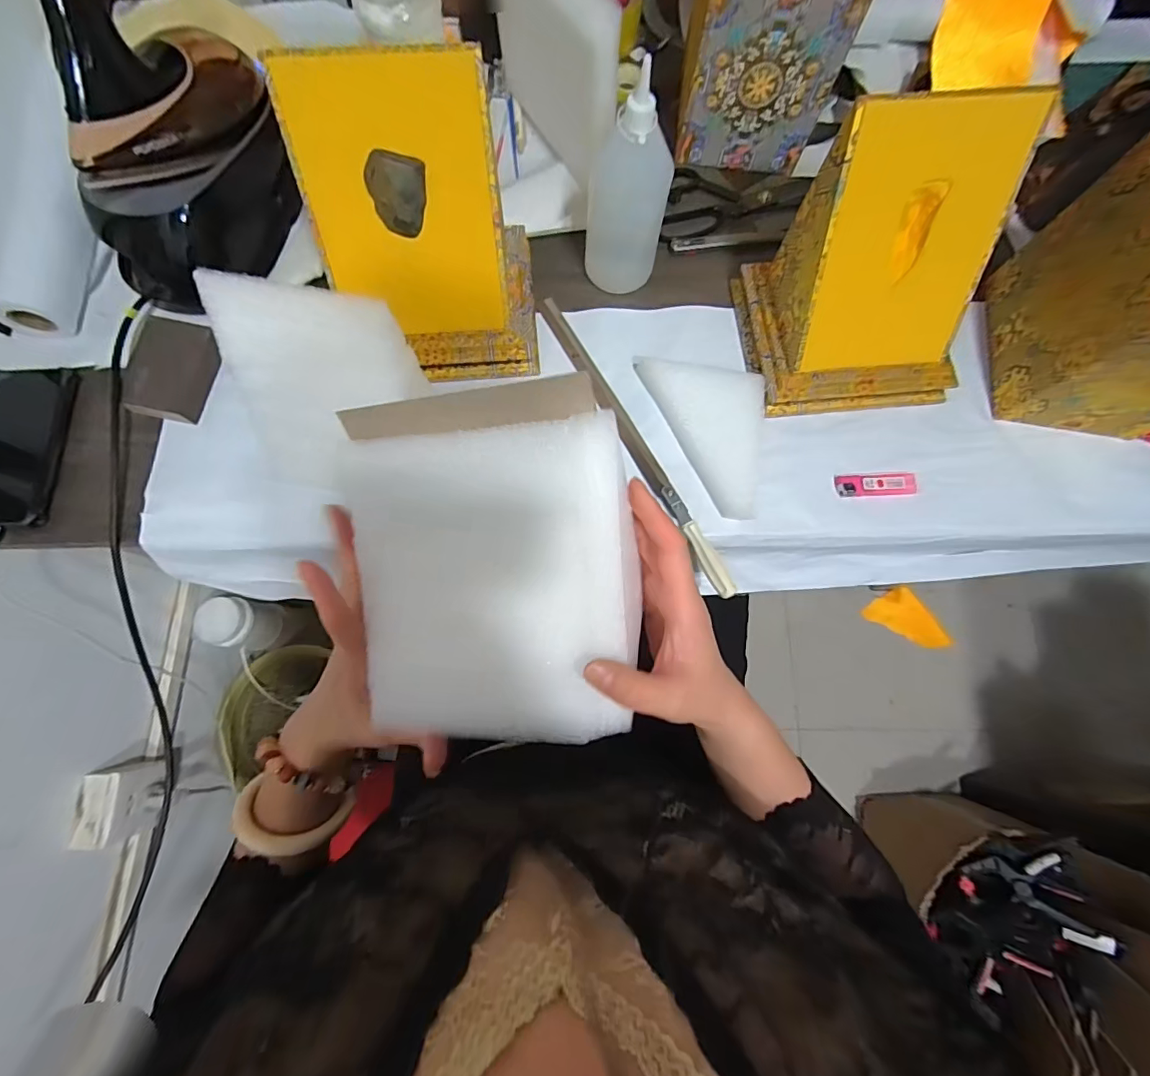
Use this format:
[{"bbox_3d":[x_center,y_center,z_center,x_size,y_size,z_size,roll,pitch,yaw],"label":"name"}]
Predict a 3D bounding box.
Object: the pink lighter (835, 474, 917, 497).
[{"bbox_3d":[0.303,-0.053,0.494,0.078,0.011,0.021,0,77,-1],"label":"pink lighter"}]

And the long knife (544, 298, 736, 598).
[{"bbox_3d":[0.060,-0.103,0.503,0.024,0.021,0.361,-29,79,-8],"label":"long knife"}]

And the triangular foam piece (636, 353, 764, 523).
[{"bbox_3d":[0.149,-0.118,0.498,0.093,0.038,0.190,-23,78,-7],"label":"triangular foam piece"}]

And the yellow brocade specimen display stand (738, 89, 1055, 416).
[{"bbox_3d":[0.282,-0.235,0.446,0.191,0.193,0.161,-5,77,-3],"label":"yellow brocade specimen display stand"}]

